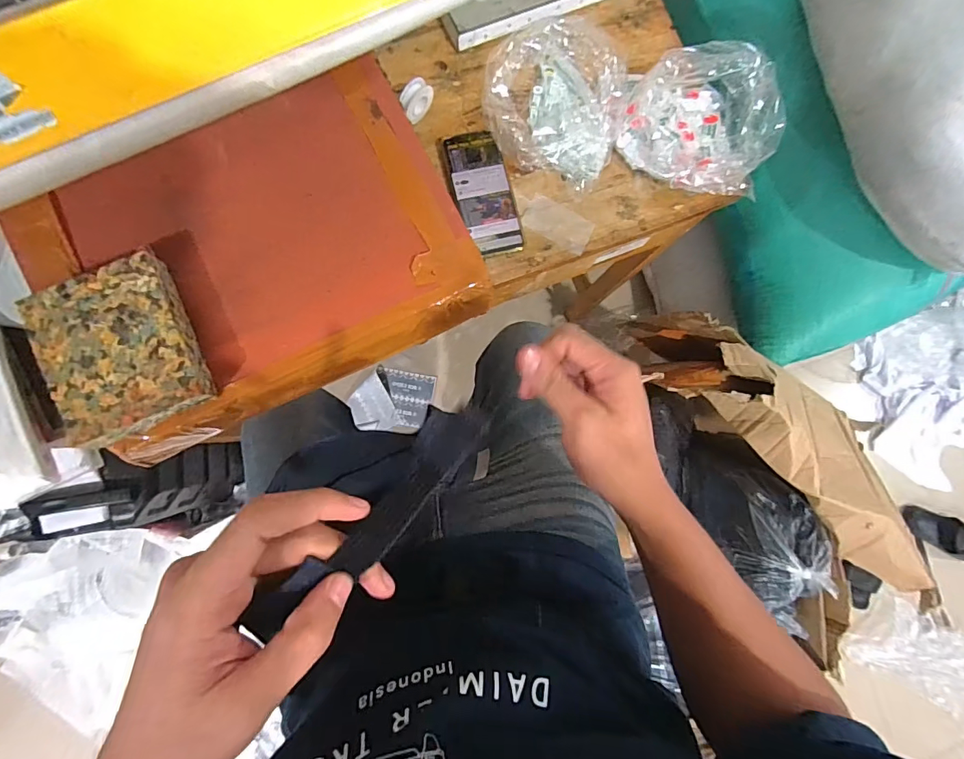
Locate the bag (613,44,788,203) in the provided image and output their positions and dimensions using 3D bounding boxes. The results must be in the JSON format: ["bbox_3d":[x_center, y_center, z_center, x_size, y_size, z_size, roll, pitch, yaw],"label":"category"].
[{"bbox_3d":[0.277,-0.334,0.594,0.201,0.085,0.154,0,84,-6],"label":"bag"}]

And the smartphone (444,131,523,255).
[{"bbox_3d":[0.001,-0.245,0.592,0.074,0.004,0.165,-14,86,-7],"label":"smartphone"}]

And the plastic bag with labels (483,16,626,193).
[{"bbox_3d":[0.095,-0.366,0.590,0.179,0.059,0.194,17,82,-4],"label":"plastic bag with labels"}]

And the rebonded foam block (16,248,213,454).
[{"bbox_3d":[-0.308,-0.026,0.389,0.106,0.026,0.138,-23,87,-8],"label":"rebonded foam block"}]

